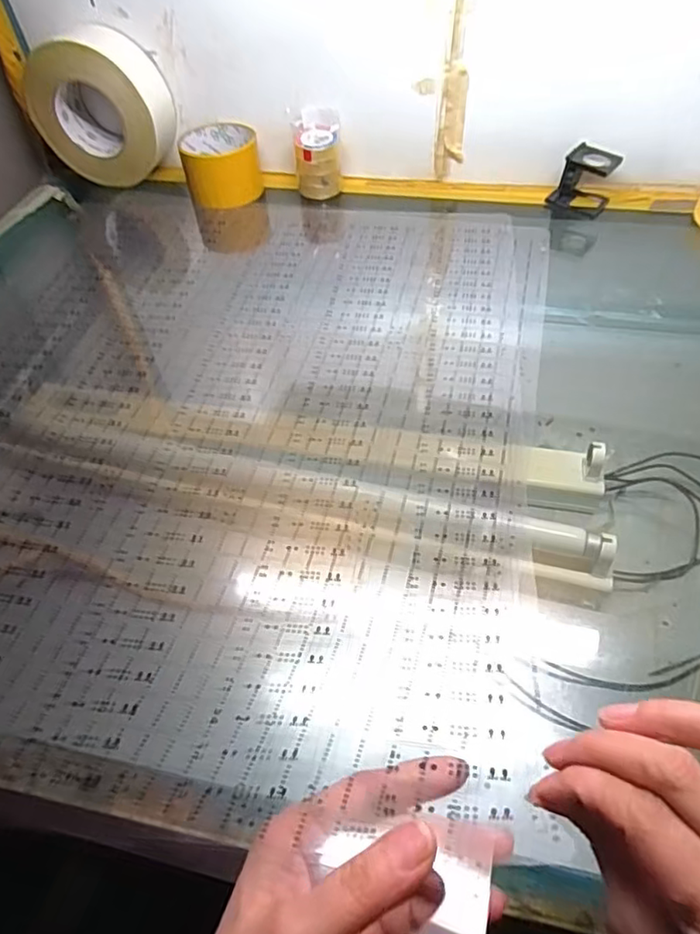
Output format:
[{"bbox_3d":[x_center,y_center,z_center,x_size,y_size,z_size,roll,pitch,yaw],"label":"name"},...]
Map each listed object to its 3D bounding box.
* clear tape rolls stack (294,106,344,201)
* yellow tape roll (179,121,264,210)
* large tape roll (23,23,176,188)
[{"bbox_3d":[-0.032,-0.337,0.621,0.047,0.074,0.051,-3,52,1],"label":"clear tape rolls stack"},{"bbox_3d":[-0.134,-0.321,0.610,0.076,0.052,0.078,-2,52,2],"label":"yellow tape roll"},{"bbox_3d":[-0.269,-0.388,0.624,0.143,0.133,0.066,6,53,9],"label":"large tape roll"}]

